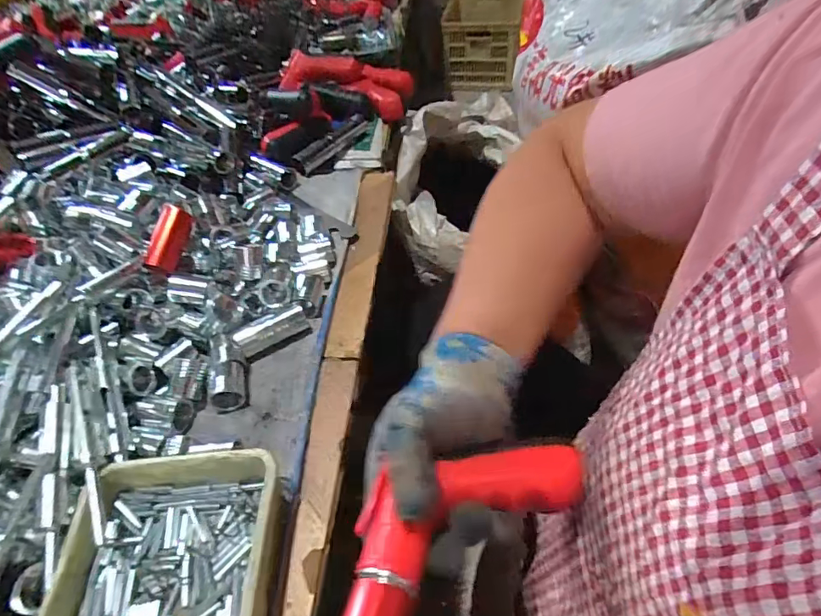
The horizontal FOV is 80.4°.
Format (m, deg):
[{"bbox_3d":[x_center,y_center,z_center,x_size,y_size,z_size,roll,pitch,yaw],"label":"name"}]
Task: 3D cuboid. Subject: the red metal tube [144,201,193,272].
[{"bbox_3d":[-0.232,-0.068,0.467,0.027,0.063,0.022,33,15,30],"label":"red metal tube"}]

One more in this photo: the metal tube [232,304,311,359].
[{"bbox_3d":[-0.129,0.021,0.455,0.066,0.023,0.021,-27,51,-18],"label":"metal tube"}]

